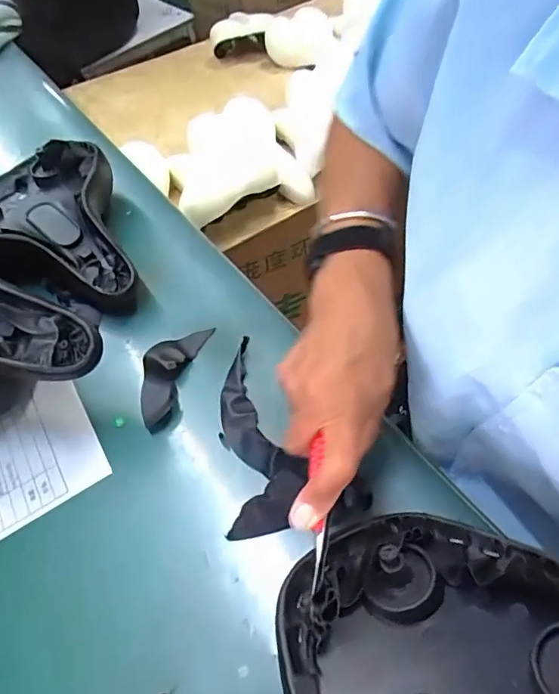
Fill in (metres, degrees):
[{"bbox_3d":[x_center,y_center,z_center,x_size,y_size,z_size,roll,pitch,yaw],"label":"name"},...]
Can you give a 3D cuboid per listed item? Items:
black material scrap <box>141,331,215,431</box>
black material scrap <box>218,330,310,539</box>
[{"bbox_3d":[-0.098,0.022,0.432,0.038,0.024,0.104,11,57,15],"label":"black material scrap"},{"bbox_3d":[-0.017,0.060,0.391,0.057,0.013,0.164,-9,54,1],"label":"black material scrap"}]

